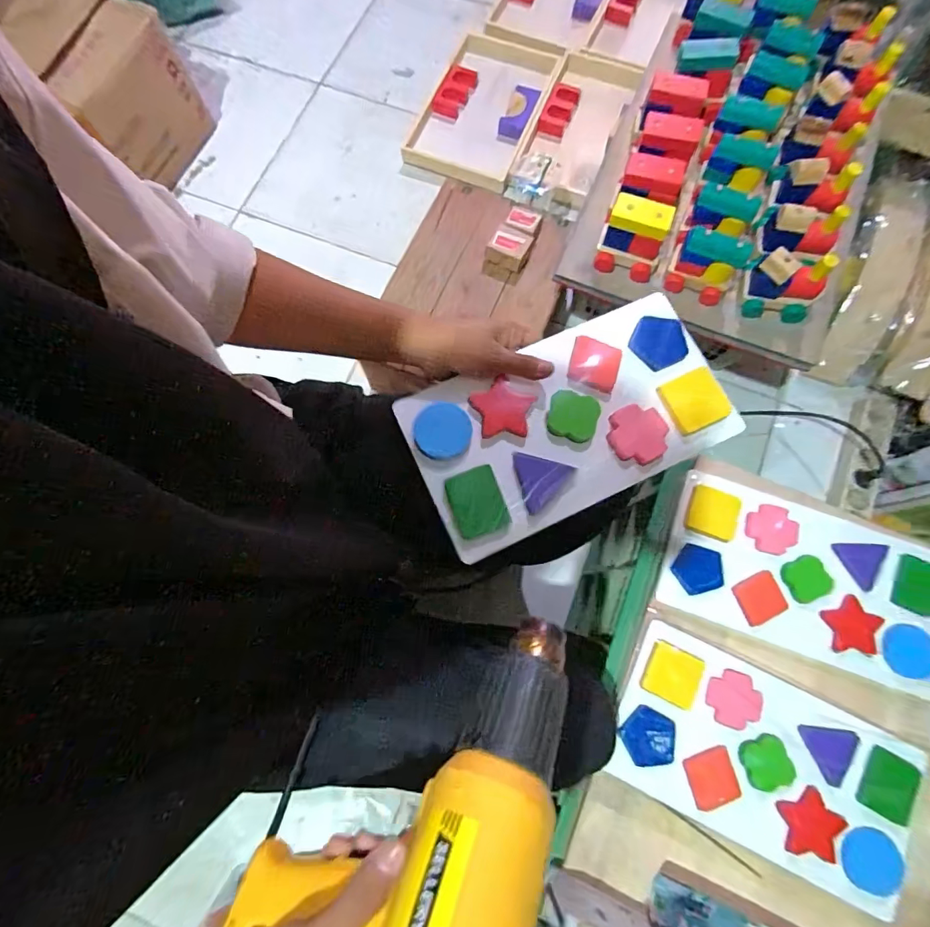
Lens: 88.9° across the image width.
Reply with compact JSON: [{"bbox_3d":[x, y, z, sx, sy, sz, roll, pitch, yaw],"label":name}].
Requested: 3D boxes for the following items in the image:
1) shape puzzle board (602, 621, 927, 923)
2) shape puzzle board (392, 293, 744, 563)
[{"bbox_3d":[0.299,0.302,0.479,0.291,0.013,0.160,25,77,7],"label":"shape puzzle board"},{"bbox_3d":[0.098,-0.041,0.439,0.287,0.018,0.158,-24,76,-5],"label":"shape puzzle board"}]

